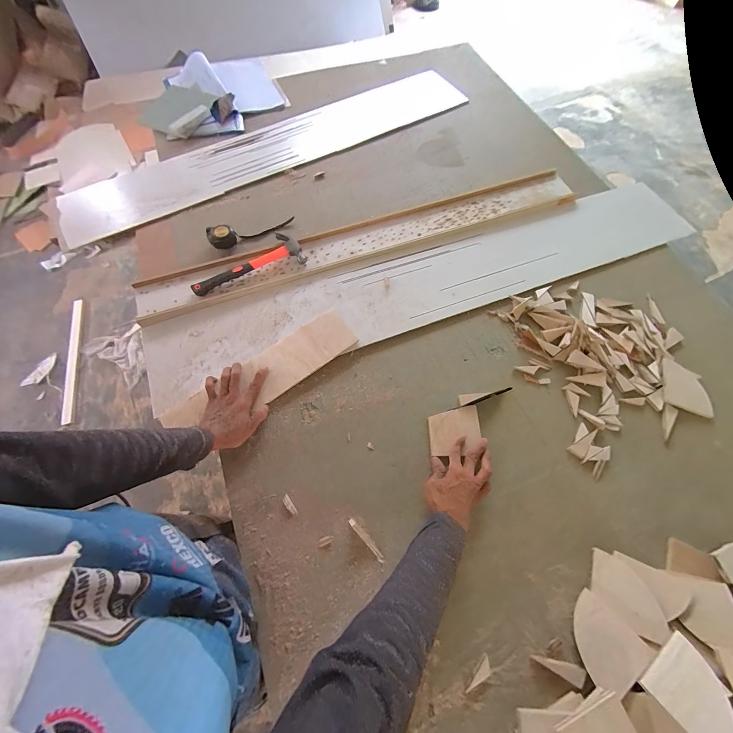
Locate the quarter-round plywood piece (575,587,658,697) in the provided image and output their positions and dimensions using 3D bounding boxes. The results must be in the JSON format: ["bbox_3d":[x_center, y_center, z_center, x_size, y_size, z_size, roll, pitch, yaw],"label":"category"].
[{"bbox_3d":[0.362,0.425,0.475,0.093,0.009,0.096,-40,40,-12],"label":"quarter-round plywood piece"}]

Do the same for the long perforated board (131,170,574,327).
[{"bbox_3d":[0.003,-0.327,0.788,1.135,0.029,0.117,-19,70,-7],"label":"long perforated board"}]

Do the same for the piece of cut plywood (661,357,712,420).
[{"bbox_3d":[0.677,0.043,0.653,0.096,0.006,0.109,18,70,7],"label":"piece of cut plywood"}]

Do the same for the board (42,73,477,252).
[{"bbox_3d":[-0.282,-0.678,0.951,1.242,0.017,0.237,-27,71,-10],"label":"board"}]

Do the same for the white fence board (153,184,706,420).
[{"bbox_3d":[0.155,-0.213,0.755,1.322,0.023,0.219,-19,70,-7],"label":"white fence board"}]

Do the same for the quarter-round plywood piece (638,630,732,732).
[{"bbox_3d":[0.443,0.441,0.409,0.096,0.010,0.099,-25,38,-17],"label":"quarter-round plywood piece"}]

